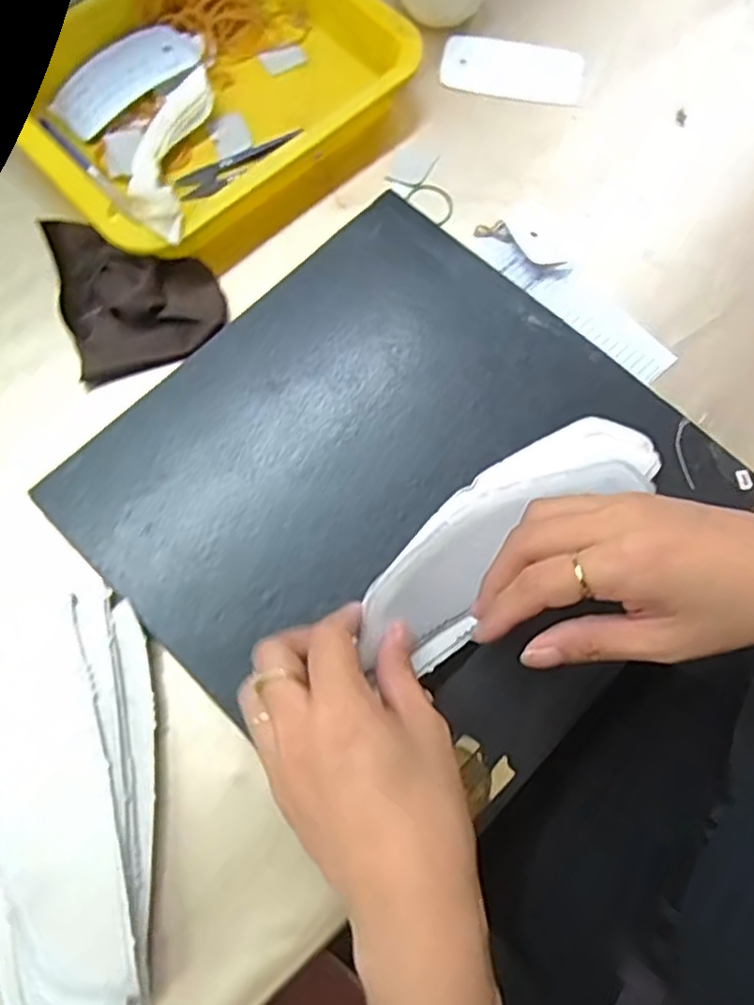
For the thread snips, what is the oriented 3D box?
[{"bbox_3d":[-0.096,-0.239,0.469,0.093,0.005,0.022,-33,79,-10],"label":"thread snips"}]

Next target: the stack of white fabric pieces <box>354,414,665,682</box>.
[{"bbox_3d":[0.069,0.013,0.357,0.202,0.038,0.061,-37,79,-21],"label":"stack of white fabric pieces"}]

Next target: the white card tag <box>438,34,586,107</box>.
[{"bbox_3d":[0.102,-0.325,0.502,0.103,0.008,0.053,15,75,2],"label":"white card tag"}]

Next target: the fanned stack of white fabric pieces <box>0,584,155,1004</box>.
[{"bbox_3d":[-0.163,0.161,0.345,0.091,0.030,0.221,-5,75,-3],"label":"fanned stack of white fabric pieces"}]

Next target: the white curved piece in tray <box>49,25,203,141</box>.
[{"bbox_3d":[-0.177,-0.307,0.478,0.111,0.010,0.052,-36,79,-11],"label":"white curved piece in tray"}]

